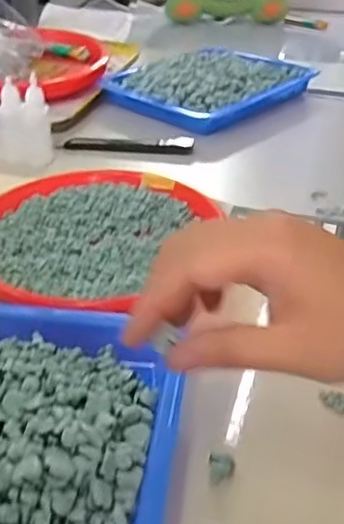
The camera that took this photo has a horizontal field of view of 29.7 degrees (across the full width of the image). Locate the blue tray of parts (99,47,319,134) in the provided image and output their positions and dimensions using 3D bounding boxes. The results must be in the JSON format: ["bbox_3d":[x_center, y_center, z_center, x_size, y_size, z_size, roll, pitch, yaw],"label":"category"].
[{"bbox_3d":[0.042,-0.208,0.732,0.159,0.045,0.210,28,40,36],"label":"blue tray of parts"}]

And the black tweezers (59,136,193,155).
[{"bbox_3d":[-0.043,-0.113,0.622,0.125,0.013,0.020,5,32,4],"label":"black tweezers"}]

